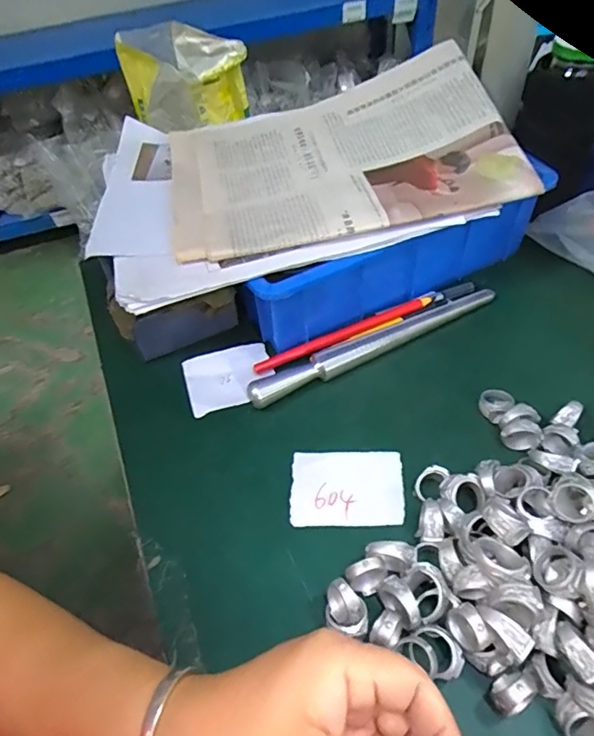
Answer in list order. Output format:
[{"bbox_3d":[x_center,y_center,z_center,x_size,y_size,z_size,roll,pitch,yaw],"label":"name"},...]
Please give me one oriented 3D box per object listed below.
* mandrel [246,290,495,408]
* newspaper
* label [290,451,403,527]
[{"bbox_3d":[0.068,-0.020,0.423,0.233,0.023,0.020,-23,51,-15],"label":"mandrel"},{"bbox_3d":[0.027,-0.183,0.424,0.283,0.051,0.193,-12,49,-5],"label":"newspaper"},{"bbox_3d":[0.034,0.083,0.349,0.075,0.004,0.055,1,51,2],"label":"label"}]

